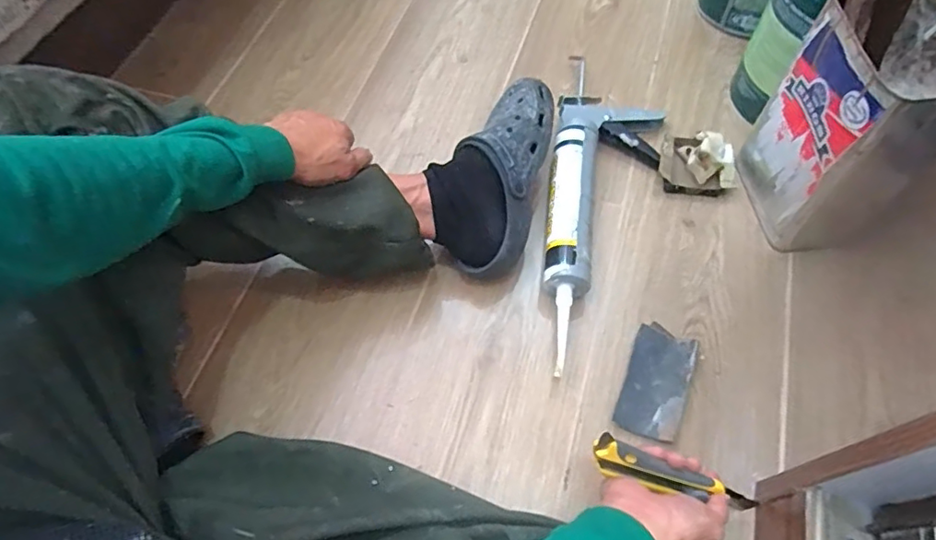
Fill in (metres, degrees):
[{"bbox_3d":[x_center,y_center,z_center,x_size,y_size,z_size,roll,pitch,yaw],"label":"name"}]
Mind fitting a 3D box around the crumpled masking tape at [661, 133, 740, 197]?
[{"bbox_3d":[0.291,-0.138,0.715,0.091,0.034,0.084,1,61,4],"label":"crumpled masking tape"}]

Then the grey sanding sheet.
[{"bbox_3d":[0.196,0.117,0.589,0.061,0.014,0.117,21,64,14],"label":"grey sanding sheet"}]

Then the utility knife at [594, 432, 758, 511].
[{"bbox_3d":[0.181,0.184,0.490,0.190,0.028,0.022,26,60,-21],"label":"utility knife"}]

